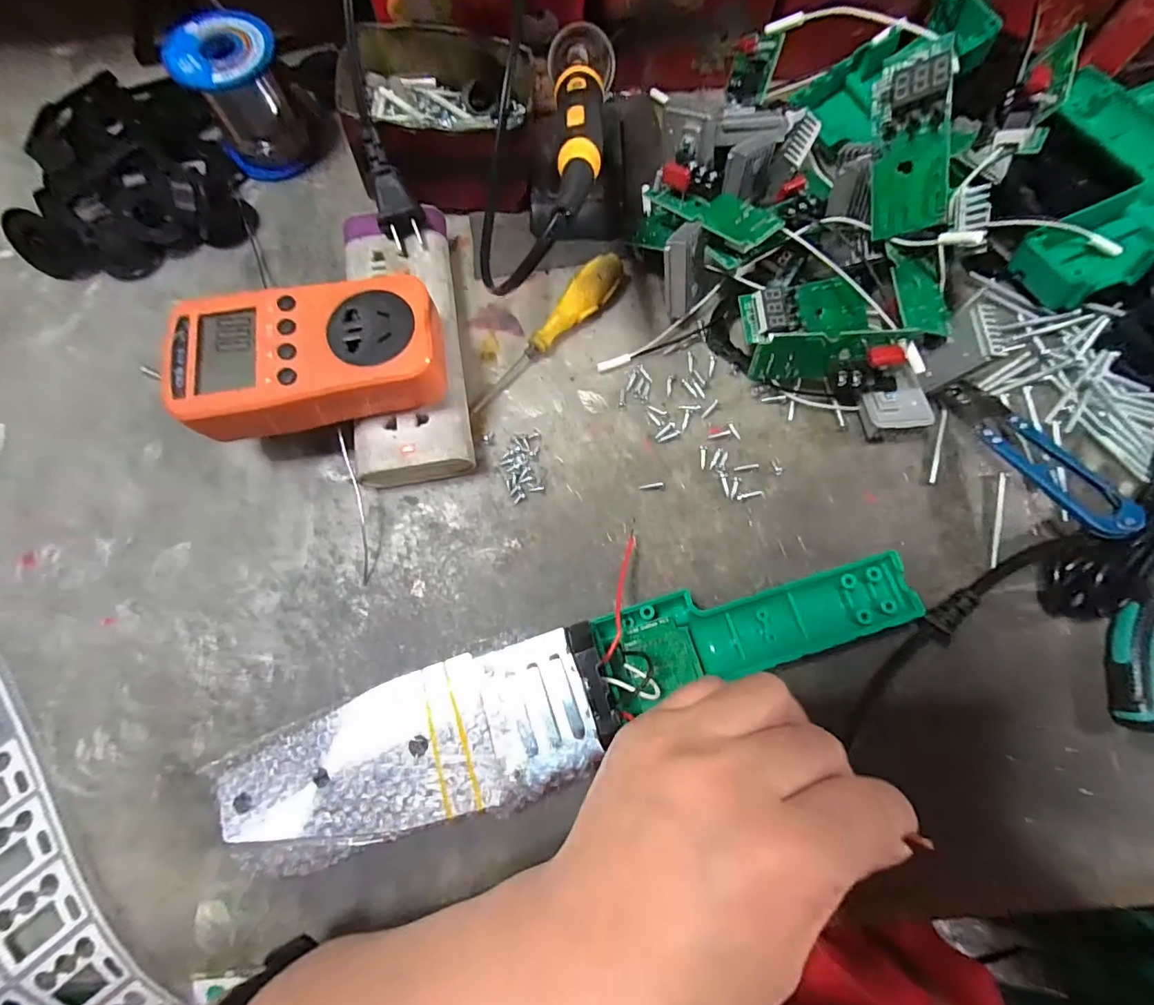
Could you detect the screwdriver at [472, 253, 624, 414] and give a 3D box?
[{"bbox_3d":[-0.016,-0.103,0.300,0.021,0.020,0.127,38,78,9],"label":"screwdriver"}]

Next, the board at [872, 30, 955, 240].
[{"bbox_3d":[0.168,-0.180,0.246,0.033,0.079,0.013,0,27,31],"label":"board"}]

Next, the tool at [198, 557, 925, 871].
[{"bbox_3d":[-0.003,0.089,0.222,0.329,0.034,0.063,-18,76,-4],"label":"tool"}]

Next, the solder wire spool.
[{"bbox_3d":[-0.215,-0.264,0.321,0.059,0.063,0.059,0,75,0],"label":"solder wire spool"}]

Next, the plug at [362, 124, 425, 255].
[{"bbox_3d":[-0.109,-0.182,0.287,0.025,0.019,0.064,-19,98,-5],"label":"plug"}]

